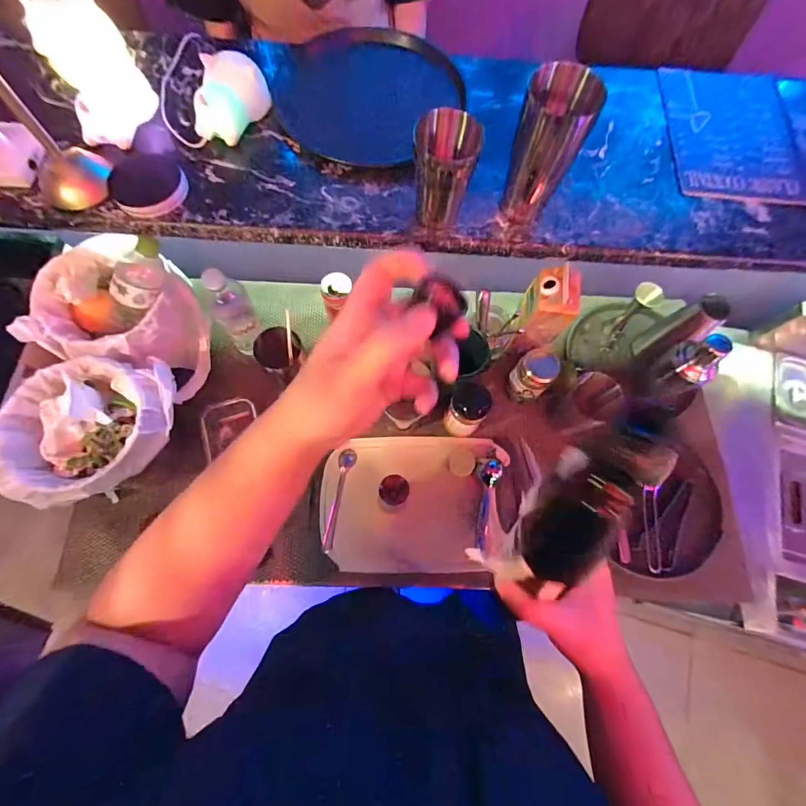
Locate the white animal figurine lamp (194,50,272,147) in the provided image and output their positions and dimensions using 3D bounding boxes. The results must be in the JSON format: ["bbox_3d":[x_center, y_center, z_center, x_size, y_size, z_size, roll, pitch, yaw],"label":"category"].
[{"bbox_3d":[-0.271,-0.477,0.632,0.086,0.067,0.124,13,72,2],"label":"white animal figurine lamp"}]

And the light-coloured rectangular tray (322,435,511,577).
[{"bbox_3d":[0.020,0.179,0.728,0.329,0.018,0.234,0,74,2],"label":"light-coloured rectangular tray"}]

